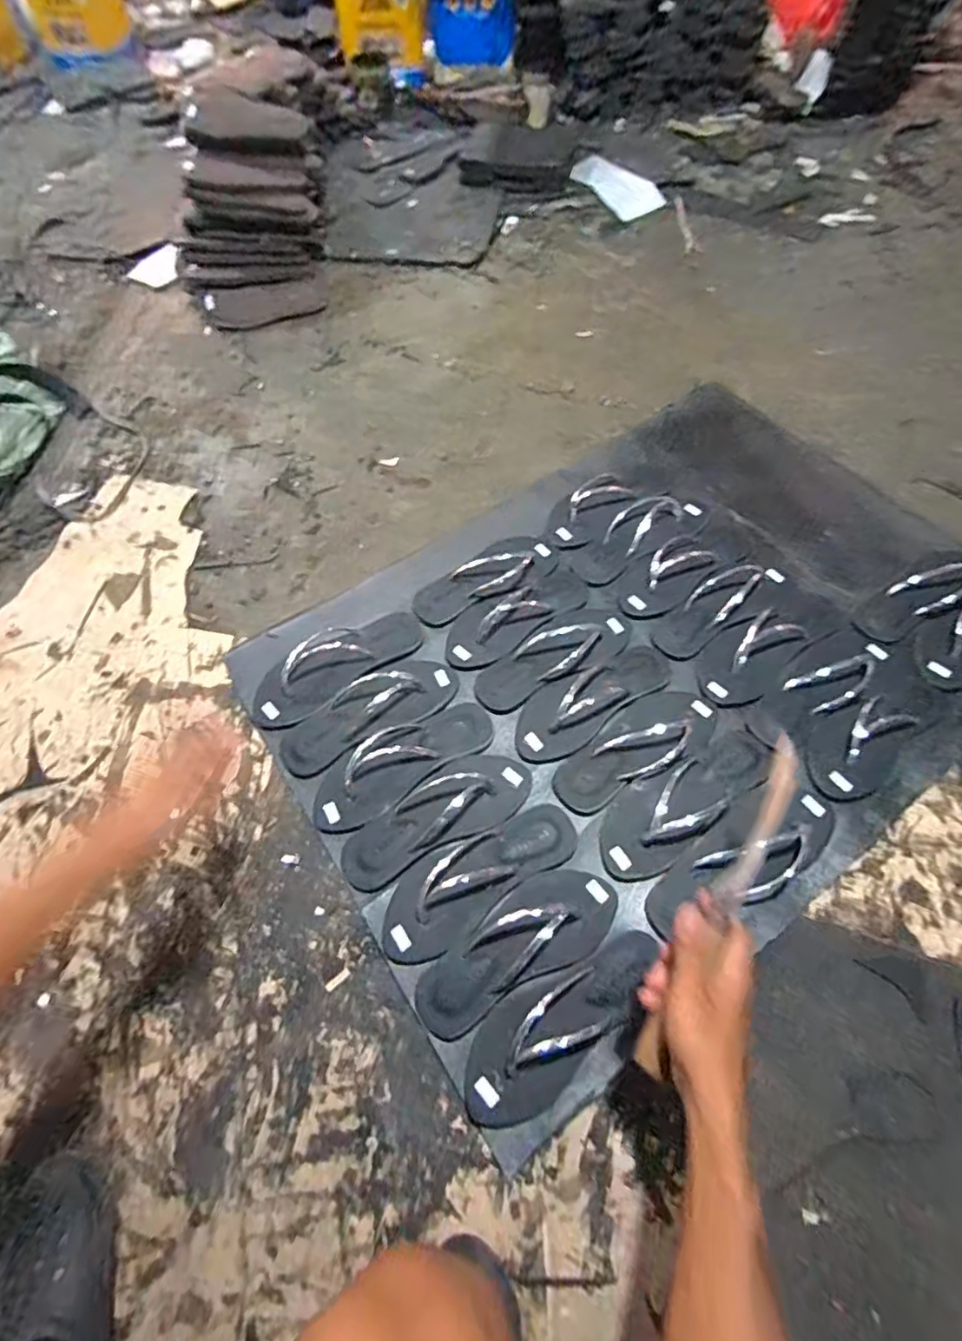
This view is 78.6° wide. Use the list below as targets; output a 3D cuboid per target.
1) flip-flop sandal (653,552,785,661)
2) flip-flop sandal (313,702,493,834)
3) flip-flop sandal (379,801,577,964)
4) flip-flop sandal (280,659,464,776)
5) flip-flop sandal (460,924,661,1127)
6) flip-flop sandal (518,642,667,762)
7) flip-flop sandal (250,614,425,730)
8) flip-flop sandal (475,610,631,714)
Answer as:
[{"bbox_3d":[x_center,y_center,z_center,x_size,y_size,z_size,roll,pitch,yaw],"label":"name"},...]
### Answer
[{"bbox_3d":[0.347,-0.101,0.843,0.226,0.033,0.090,-38,65,-18],"label":"flip-flop sandal"},{"bbox_3d":[-0.103,0.109,0.742,0.243,0.034,0.097,-34,64,-16],"label":"flip-flop sandal"},{"bbox_3d":[-0.001,0.232,0.668,0.242,0.029,0.097,-28,62,-12],"label":"flip-flop sandal"},{"bbox_3d":[-0.151,0.051,0.779,0.241,0.032,0.093,-27,62,-12],"label":"flip-flop sandal"},{"bbox_3d":[0.082,0.356,0.608,0.240,0.043,0.093,-38,65,-18],"label":"flip-flop sandal"},{"bbox_3d":[0.146,0.028,0.775,0.235,0.036,0.094,-33,64,-15],"label":"flip-flop sandal"},{"bbox_3d":[-0.203,-0.015,0.820,0.251,0.029,0.105,-37,65,-17],"label":"flip-flop sandal"},{"bbox_3d":[0.100,-0.027,0.815,0.234,0.031,0.090,-27,62,-12],"label":"flip-flop sandal"}]

